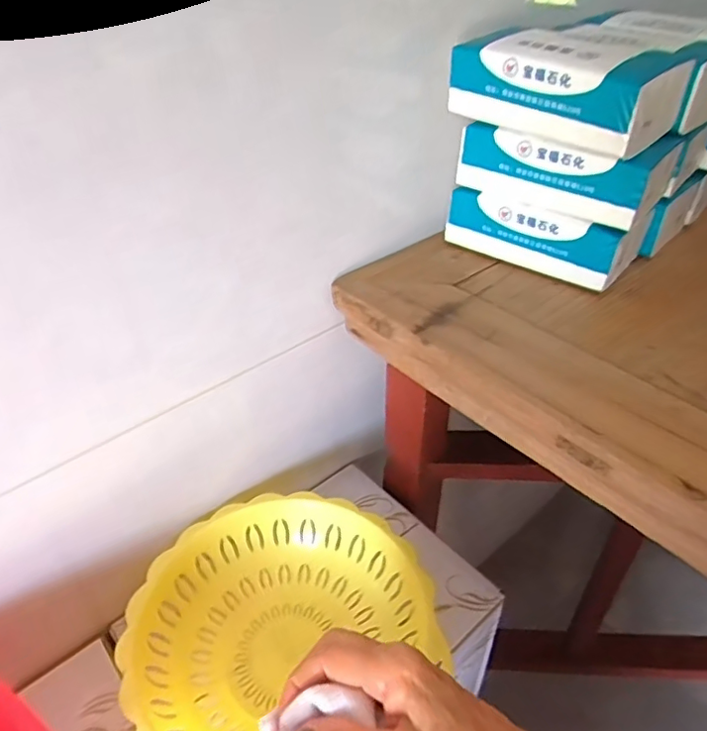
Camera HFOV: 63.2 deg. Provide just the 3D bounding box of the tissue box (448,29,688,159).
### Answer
[{"bbox_3d":[0.161,-0.218,0.446,0.155,0.064,0.078,30,48,32],"label":"tissue box"}]

